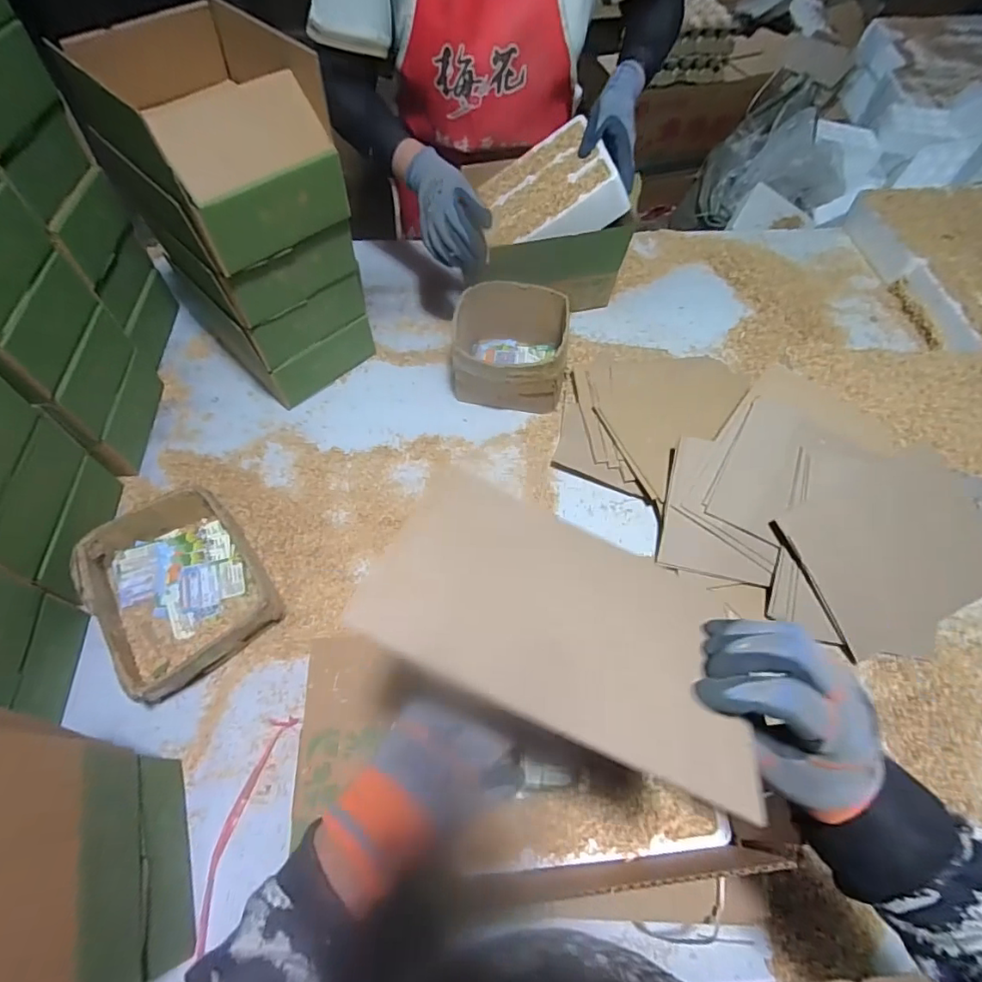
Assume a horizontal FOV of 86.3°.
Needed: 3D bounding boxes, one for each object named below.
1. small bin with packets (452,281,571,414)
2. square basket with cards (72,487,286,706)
[{"bbox_3d":[0.033,-0.232,0.865,0.181,0.123,0.203,4,60,3],"label":"small bin with packets"},{"bbox_3d":[-0.400,0.121,0.679,0.183,0.074,0.239,-34,65,-18],"label":"square basket with cards"}]

